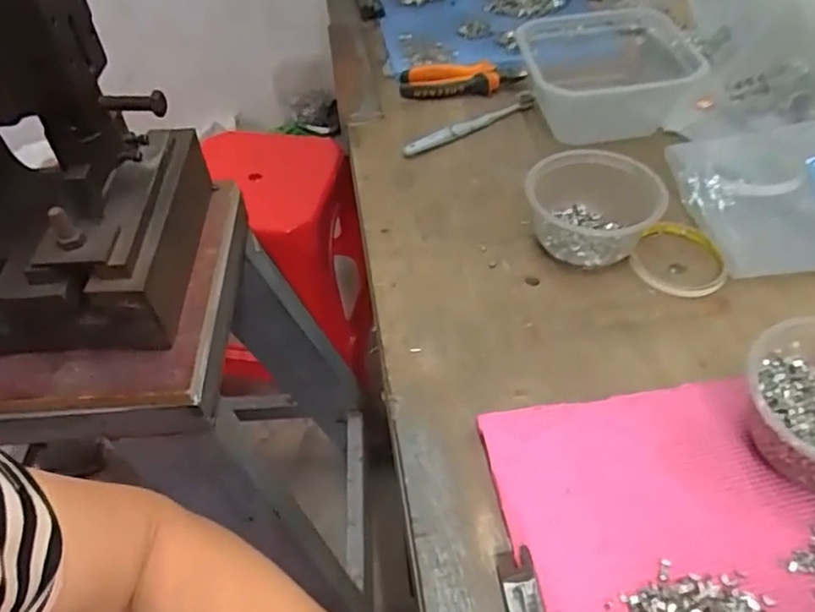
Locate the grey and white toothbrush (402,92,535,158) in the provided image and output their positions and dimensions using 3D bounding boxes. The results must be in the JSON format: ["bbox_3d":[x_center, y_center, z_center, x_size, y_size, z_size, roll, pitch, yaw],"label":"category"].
[{"bbox_3d":[0.069,-0.205,0.705,0.182,0.016,0.020,-27,52,-21],"label":"grey and white toothbrush"}]

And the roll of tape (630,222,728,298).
[{"bbox_3d":[0.242,-0.044,0.547,0.077,0.009,0.088,19,52,22],"label":"roll of tape"}]

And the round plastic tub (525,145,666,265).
[{"bbox_3d":[0.164,-0.093,0.561,0.101,0.063,0.099,-1,47,1],"label":"round plastic tub"}]

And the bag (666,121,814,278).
[{"bbox_3d":[0.370,-0.106,0.574,0.211,0.028,0.161,-11,61,0],"label":"bag"}]

